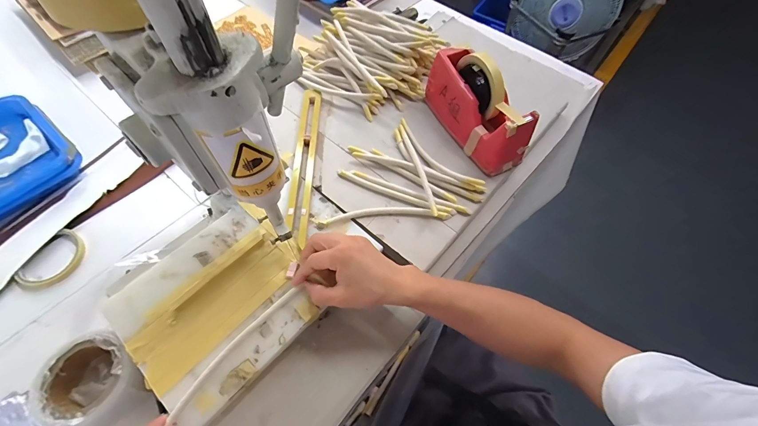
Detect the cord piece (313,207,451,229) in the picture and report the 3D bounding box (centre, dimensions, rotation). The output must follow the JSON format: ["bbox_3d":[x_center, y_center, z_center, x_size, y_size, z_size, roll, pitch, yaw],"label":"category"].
[{"bbox_3d":[0.007,0.002,0.478,0.187,0.011,0.026,-3,61,-6],"label":"cord piece"}]

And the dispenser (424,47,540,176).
[{"bbox_3d":[0.154,-0.172,0.519,0.066,0.123,0.204,-27,66,-17],"label":"dispenser"}]

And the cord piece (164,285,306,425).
[{"bbox_3d":[-0.160,0.149,0.381,0.018,0.008,0.178,38,65,16],"label":"cord piece"}]

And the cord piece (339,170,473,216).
[{"bbox_3d":[0.034,-0.027,0.491,0.203,0.012,0.025,18,61,6],"label":"cord piece"}]

